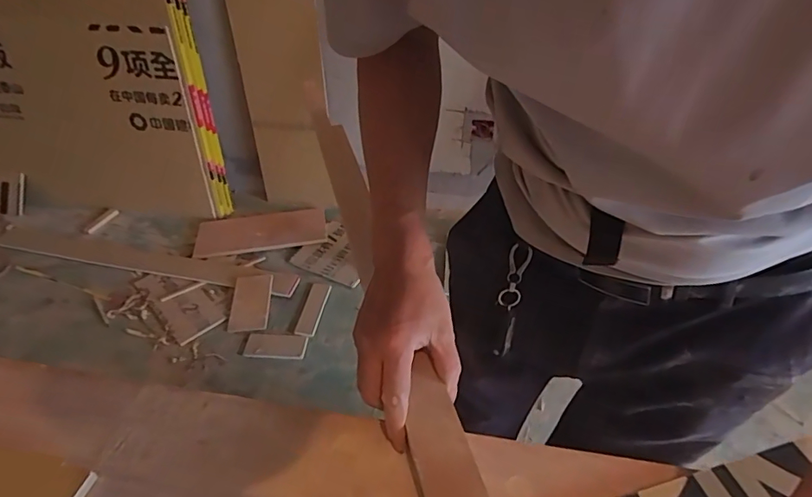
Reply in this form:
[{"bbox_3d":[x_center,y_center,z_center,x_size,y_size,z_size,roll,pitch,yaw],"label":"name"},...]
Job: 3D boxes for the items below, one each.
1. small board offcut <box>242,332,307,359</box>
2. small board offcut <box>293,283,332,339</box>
[{"bbox_3d":[-0.379,0.282,1.417,0.170,0.010,0.084,1,43,1],"label":"small board offcut"},{"bbox_3d":[-0.291,0.190,1.522,0.064,0.008,0.206,7,44,7],"label":"small board offcut"}]

